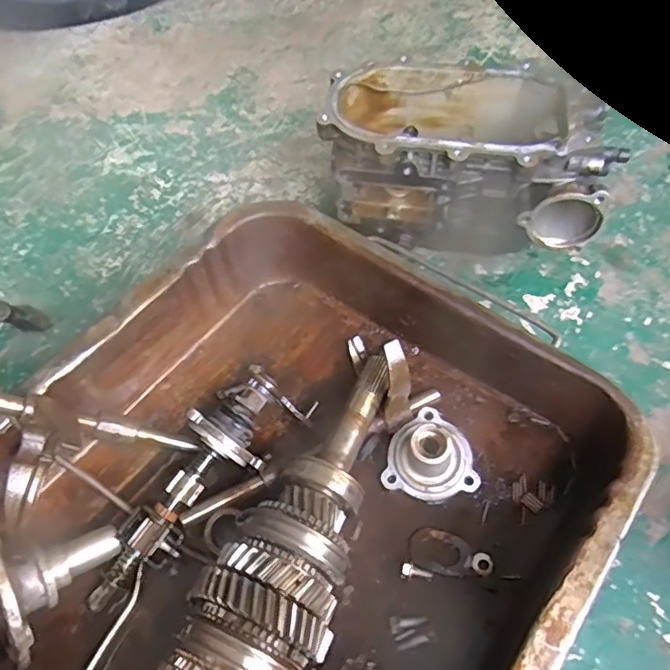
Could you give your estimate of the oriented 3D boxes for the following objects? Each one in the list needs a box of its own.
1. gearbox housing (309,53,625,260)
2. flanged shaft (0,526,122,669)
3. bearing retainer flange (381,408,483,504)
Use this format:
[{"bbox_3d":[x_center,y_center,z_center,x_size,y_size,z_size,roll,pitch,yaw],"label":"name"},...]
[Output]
[{"bbox_3d":[0.136,-0.184,0.632,0.282,0.156,0.167,11,58,9],"label":"gearbox housing"},{"bbox_3d":[-0.219,0.189,0.441,0.102,0.088,0.091,-17,68,-38],"label":"flanged shaft"},{"bbox_3d":[0.090,0.097,0.493,0.080,0.059,0.077,15,58,11],"label":"bearing retainer flange"}]

